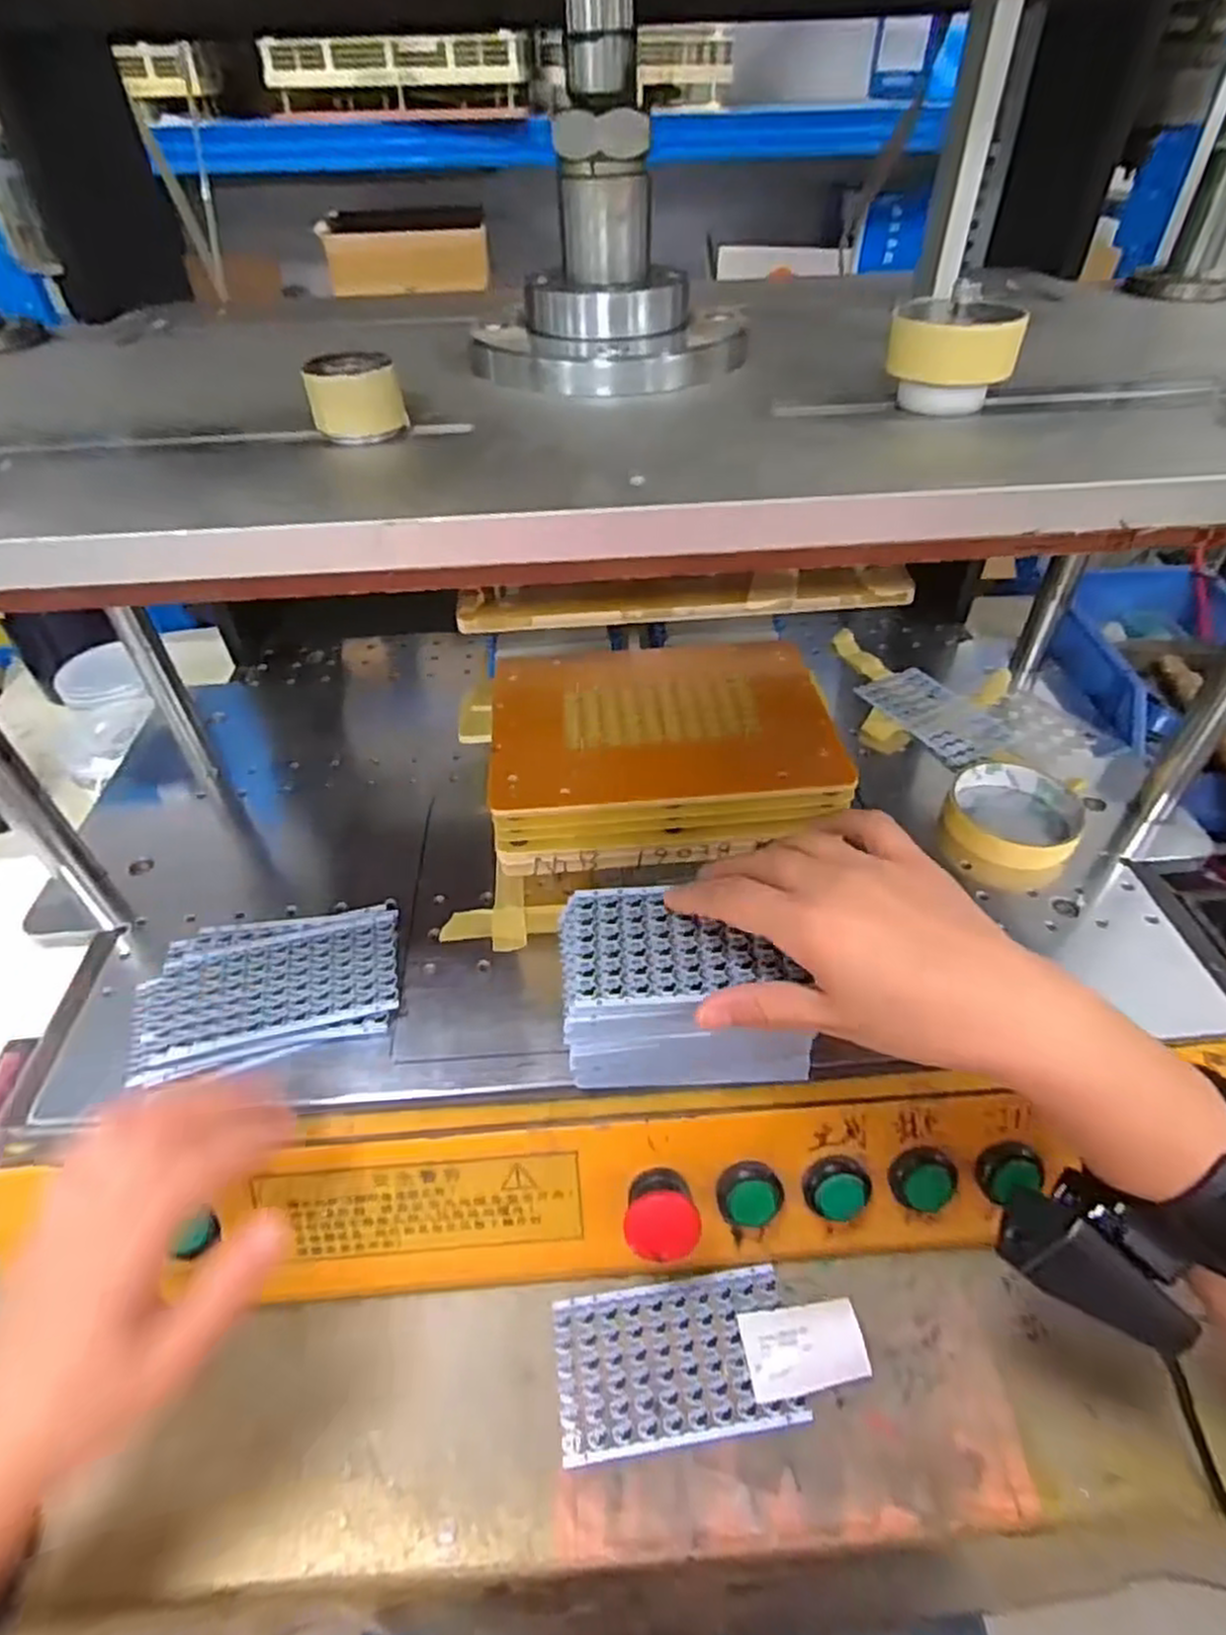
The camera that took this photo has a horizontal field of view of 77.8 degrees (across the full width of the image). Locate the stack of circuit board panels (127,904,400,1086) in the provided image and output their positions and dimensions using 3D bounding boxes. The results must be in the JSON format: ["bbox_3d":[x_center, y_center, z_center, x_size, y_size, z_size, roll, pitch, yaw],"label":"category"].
[{"bbox_3d":[-0.189,0.093,0.420,0.137,0.008,0.093,-8,45,-7],"label":"stack of circuit board panels"}]

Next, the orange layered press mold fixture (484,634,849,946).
[{"bbox_3d":[0.027,-0.026,0.478,0.202,0.091,0.154,-5,44,-4],"label":"orange layered press mold fixture"}]

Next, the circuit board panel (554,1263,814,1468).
[{"bbox_3d":[0.030,0.261,0.367,0.111,0.004,0.064,-6,45,-6],"label":"circuit board panel"}]

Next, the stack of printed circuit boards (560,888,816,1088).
[{"bbox_3d":[0.036,0.085,0.372,0.114,0.074,0.067,-2,44,-1],"label":"stack of printed circuit boards"}]

